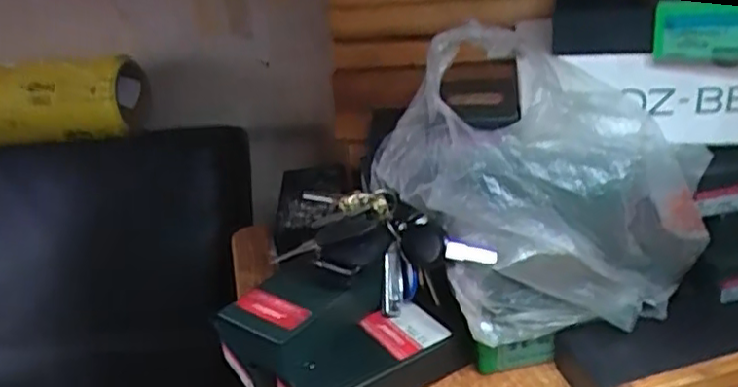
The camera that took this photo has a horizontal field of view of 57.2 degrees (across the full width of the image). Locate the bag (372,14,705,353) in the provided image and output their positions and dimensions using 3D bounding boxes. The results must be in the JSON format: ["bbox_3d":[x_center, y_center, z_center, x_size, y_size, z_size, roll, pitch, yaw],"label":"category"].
[{"bbox_3d":[0.101,-0.010,0.440,0.191,0.160,0.123,-7,26,-2],"label":"bag"}]

